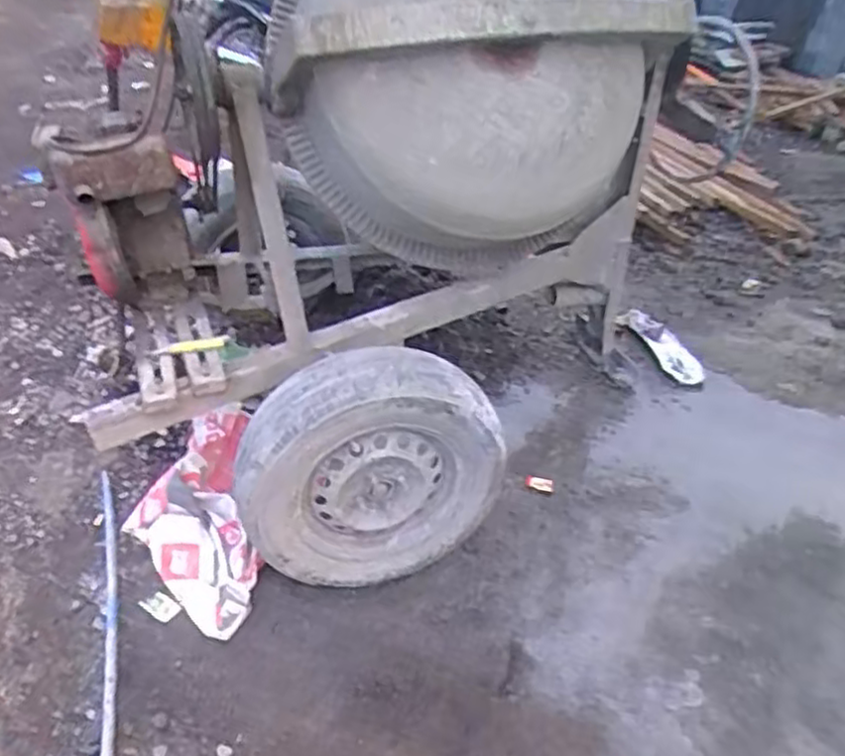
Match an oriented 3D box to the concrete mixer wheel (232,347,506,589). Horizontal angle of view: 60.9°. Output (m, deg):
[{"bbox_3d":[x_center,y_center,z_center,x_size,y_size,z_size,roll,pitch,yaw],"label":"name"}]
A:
[{"bbox_3d":[-0.110,0.205,1.569,0.568,0.533,0.179,-14,37,-21],"label":"concrete mixer wheel"}]

